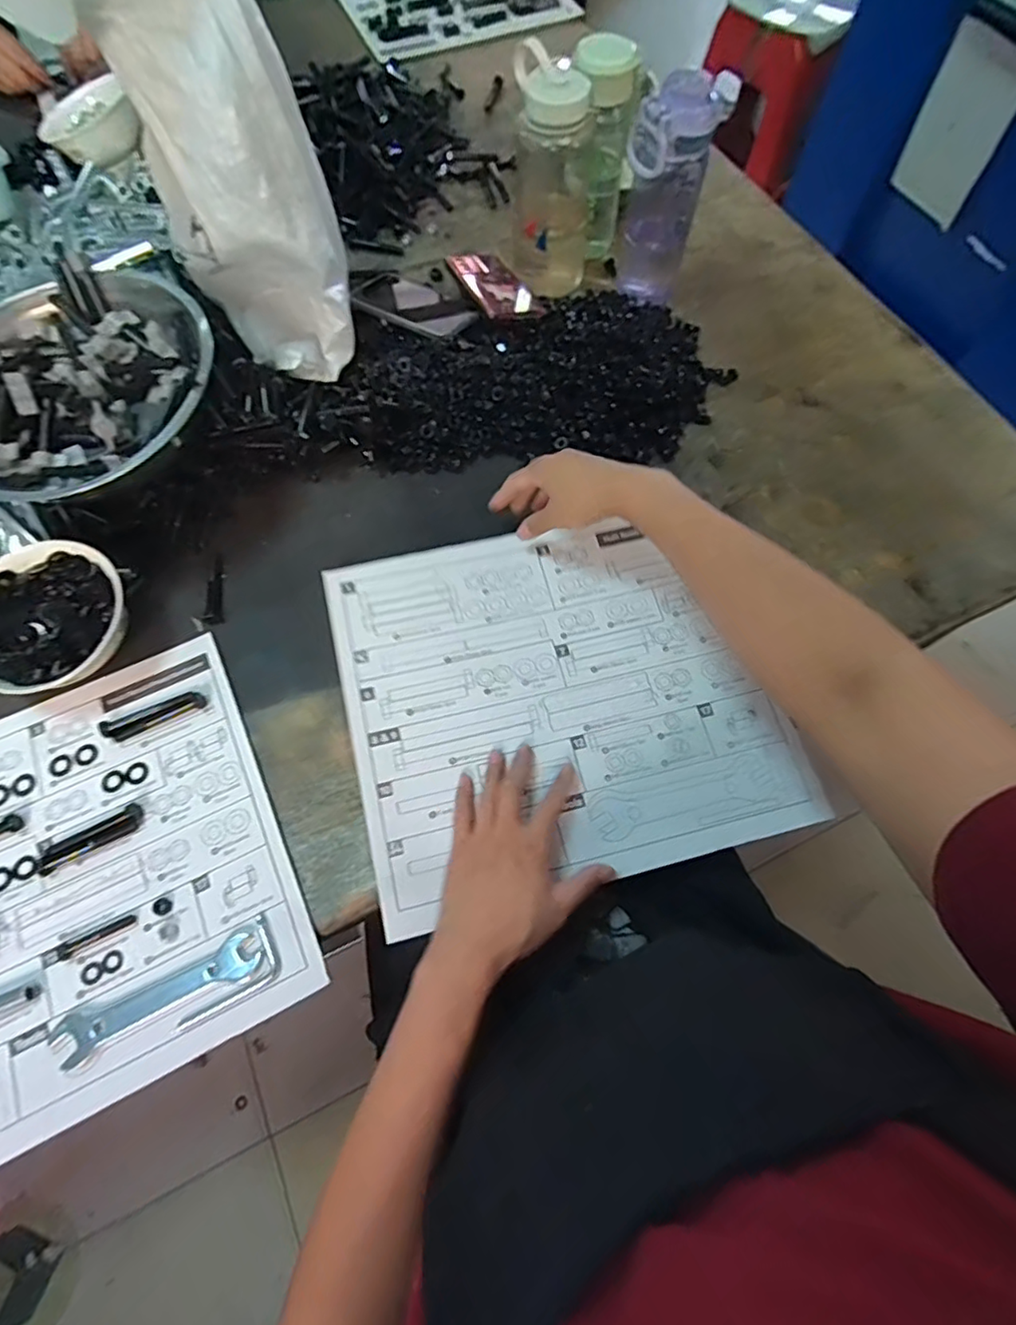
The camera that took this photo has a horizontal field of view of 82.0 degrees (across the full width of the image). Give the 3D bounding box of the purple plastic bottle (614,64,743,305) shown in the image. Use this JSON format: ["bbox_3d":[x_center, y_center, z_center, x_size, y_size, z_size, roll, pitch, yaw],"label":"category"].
[{"bbox_3d":[0.173,-0.512,0.652,0.079,0.209,0.072,0,69,-1],"label":"purple plastic bottle"}]

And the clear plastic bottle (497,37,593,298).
[{"bbox_3d":[0.045,-0.556,0.673,0.100,0.200,0.107,1,69,0],"label":"clear plastic bottle"}]

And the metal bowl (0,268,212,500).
[{"bbox_3d":[-0.397,-0.249,0.550,0.238,0.095,0.238,0,69,-1],"label":"metal bowl"}]

